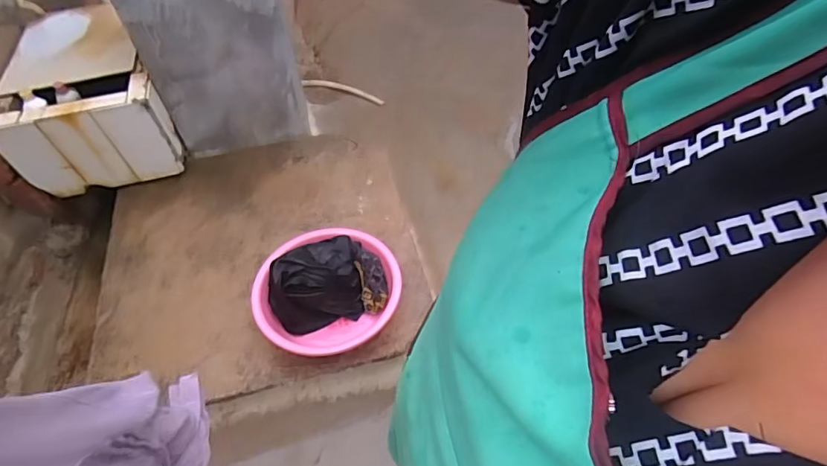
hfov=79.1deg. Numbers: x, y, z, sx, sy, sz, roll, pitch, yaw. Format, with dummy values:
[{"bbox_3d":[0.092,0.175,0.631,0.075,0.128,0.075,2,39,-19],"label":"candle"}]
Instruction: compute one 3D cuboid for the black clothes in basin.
[{"bbox_3d":[-0.206,0.108,1.195,0.261,0.141,0.174,-13,54,-8],"label":"black clothes in basin"}]

